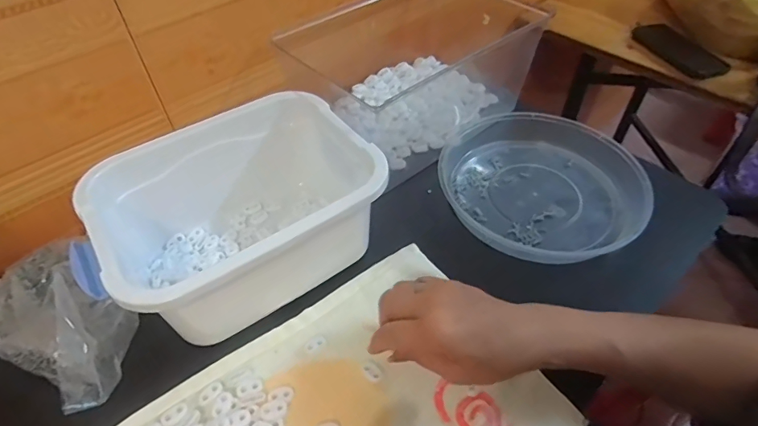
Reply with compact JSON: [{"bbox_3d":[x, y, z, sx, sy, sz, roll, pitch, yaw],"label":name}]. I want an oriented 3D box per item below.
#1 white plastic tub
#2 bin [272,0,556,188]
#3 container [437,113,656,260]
[{"bbox_3d":[-0.133,0.000,0.443,0.237,0.112,0.182,-28,54,-24],"label":"white plastic tub"},{"bbox_3d":[0.046,-0.213,0.632,0.252,0.116,0.329,32,55,24],"label":"bin"},{"bbox_3d":[0.191,-0.038,0.539,0.227,0.038,0.229,1,48,-1],"label":"container"}]

